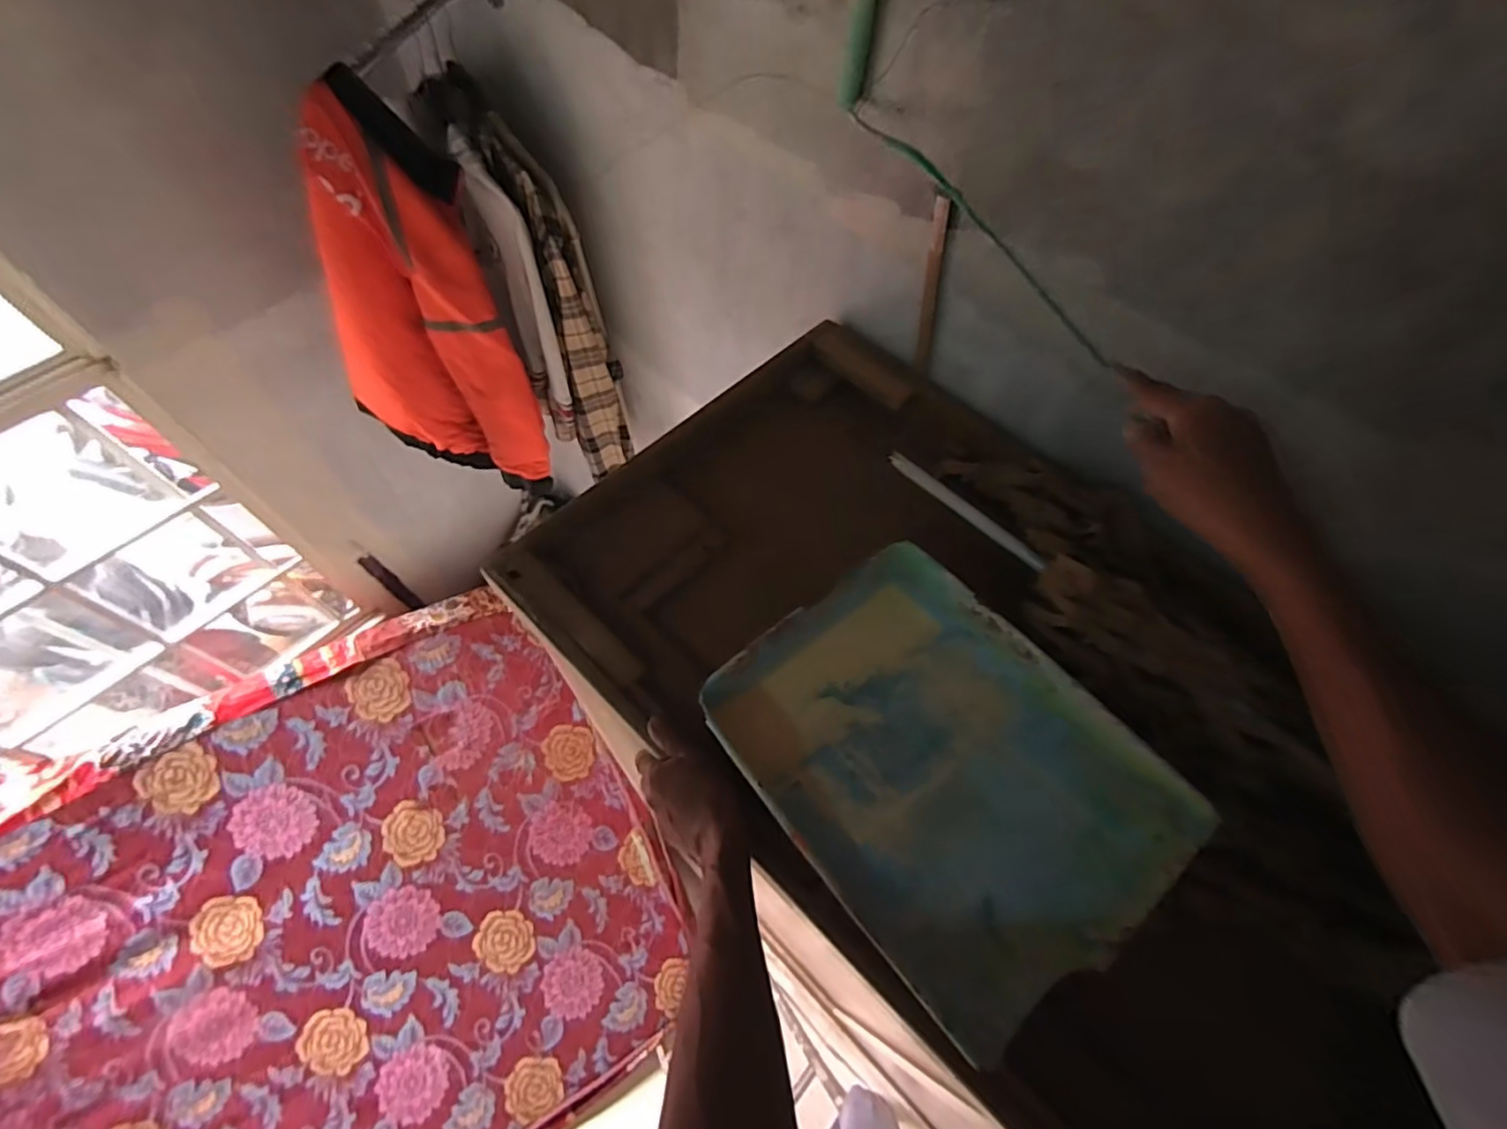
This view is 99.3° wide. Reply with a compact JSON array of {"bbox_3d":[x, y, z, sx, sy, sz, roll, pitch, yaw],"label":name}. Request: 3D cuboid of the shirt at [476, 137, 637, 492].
[{"bbox_3d":[-0.351,-0.454,1.263,0.121,0.624,0.194,-18,63,-12],"label":"shirt"}]

